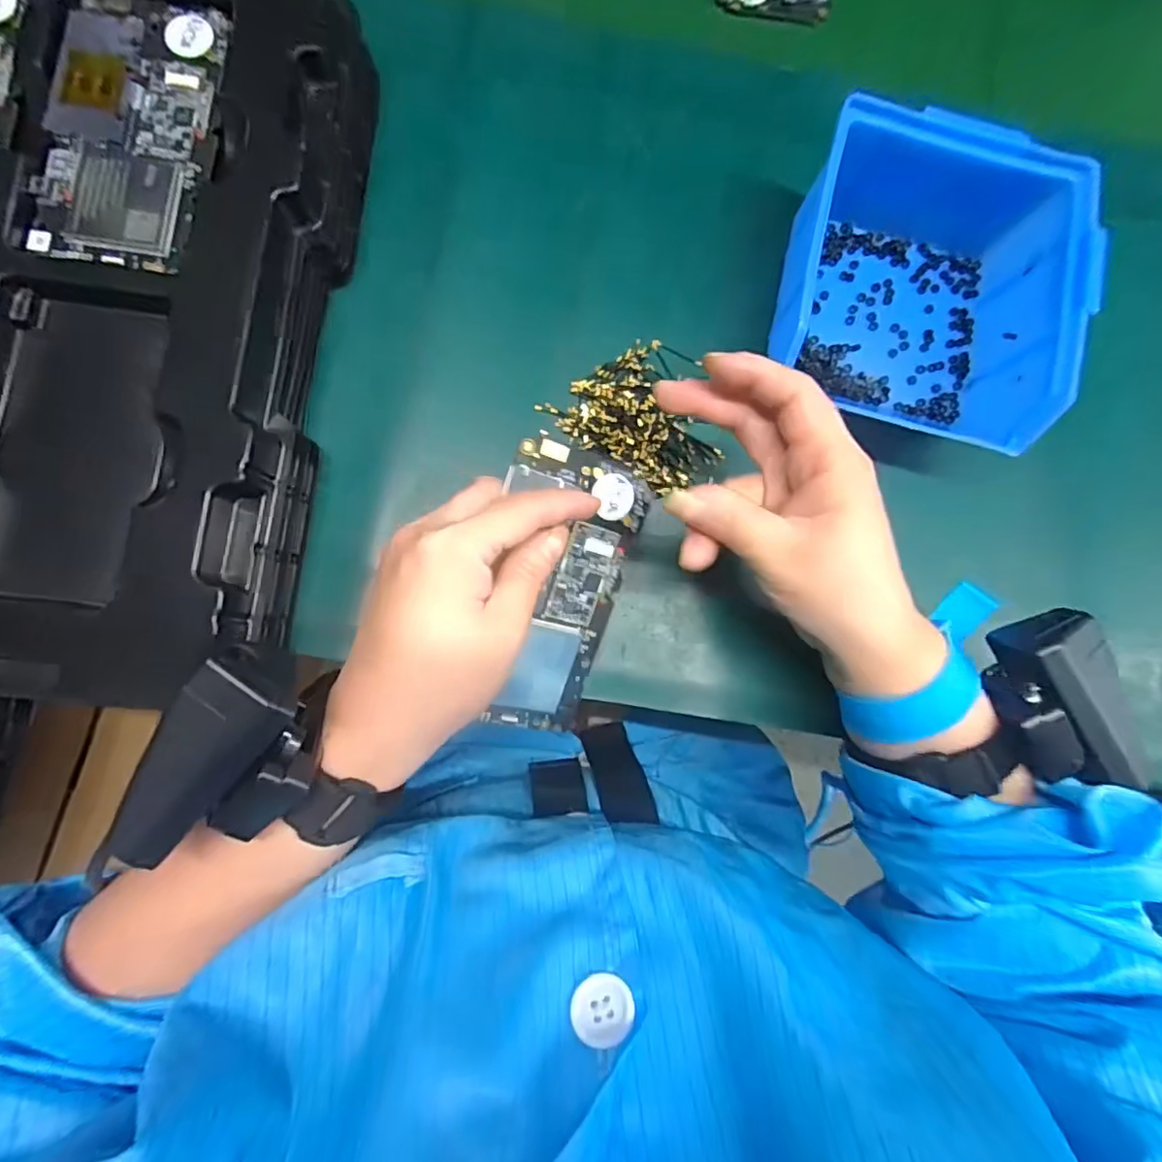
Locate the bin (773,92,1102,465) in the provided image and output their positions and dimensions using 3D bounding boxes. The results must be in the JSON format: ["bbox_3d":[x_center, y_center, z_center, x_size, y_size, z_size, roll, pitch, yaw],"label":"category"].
[{"bbox_3d":[0.163,-0.144,0.287,0.125,0.066,0.147,17,81,-3],"label":"bin"}]

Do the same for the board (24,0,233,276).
[{"bbox_3d":[-0.196,-0.197,0.256,0.067,0.006,0.123,8,81,-4],"label":"board"}]

